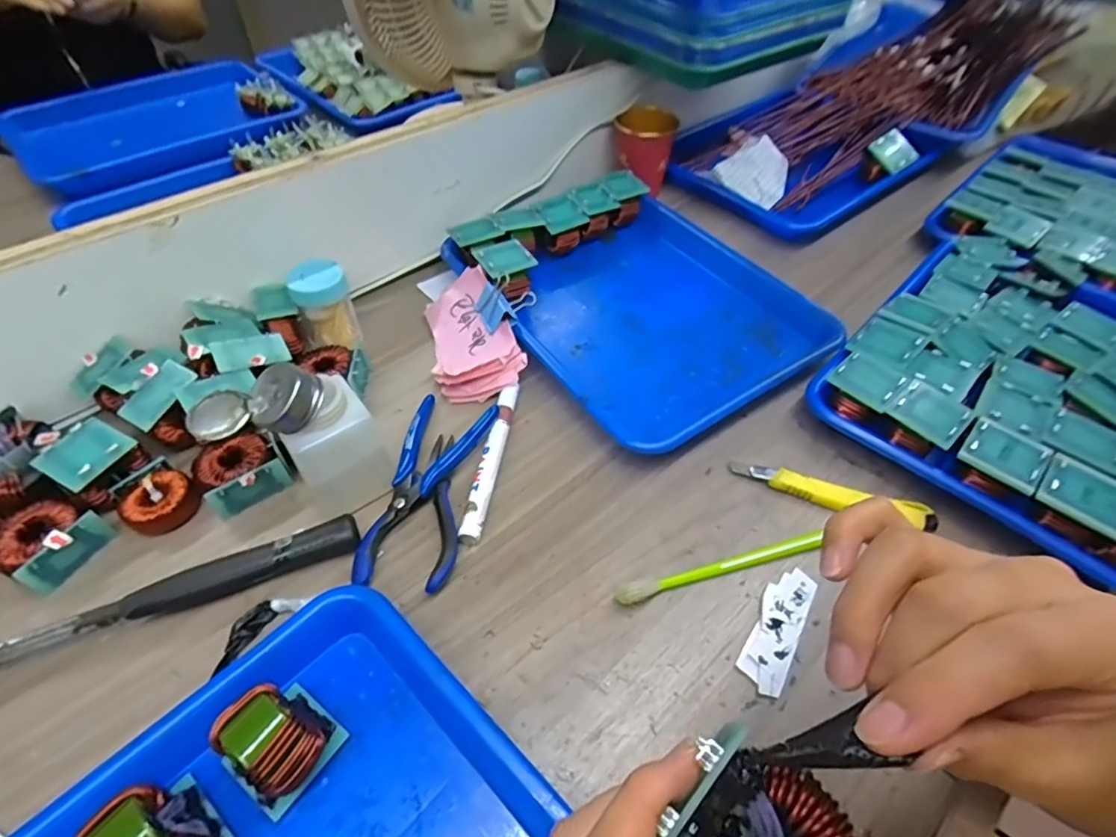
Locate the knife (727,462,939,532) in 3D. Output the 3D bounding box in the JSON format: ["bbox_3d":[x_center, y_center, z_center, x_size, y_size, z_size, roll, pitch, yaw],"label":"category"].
[{"bbox_3d":[0.195,0.054,0.401,0.140,0.014,0.020,13,51,10],"label":"knife"}]

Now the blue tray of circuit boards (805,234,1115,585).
[{"bbox_3d":[0.387,-0.038,0.459,0.246,0.053,0.330,35,57,25],"label":"blue tray of circuit boards"}]

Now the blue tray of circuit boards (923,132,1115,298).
[{"bbox_3d":[0.560,-0.208,0.599,0.237,0.058,0.380,37,58,26],"label":"blue tray of circuit boards"}]

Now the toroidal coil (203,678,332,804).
[{"bbox_3d":[-0.138,0.159,0.279,0.045,0.046,0.037,30,56,22],"label":"toroidal coil"}]

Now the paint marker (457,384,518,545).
[{"bbox_3d":[-0.048,0.029,0.416,0.016,0.015,0.136,7,50,5],"label":"paint marker"}]

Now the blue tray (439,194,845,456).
[{"bbox_3d":[0.080,-0.105,0.516,0.244,0.029,0.277,-27,55,-22],"label":"blue tray"}]

